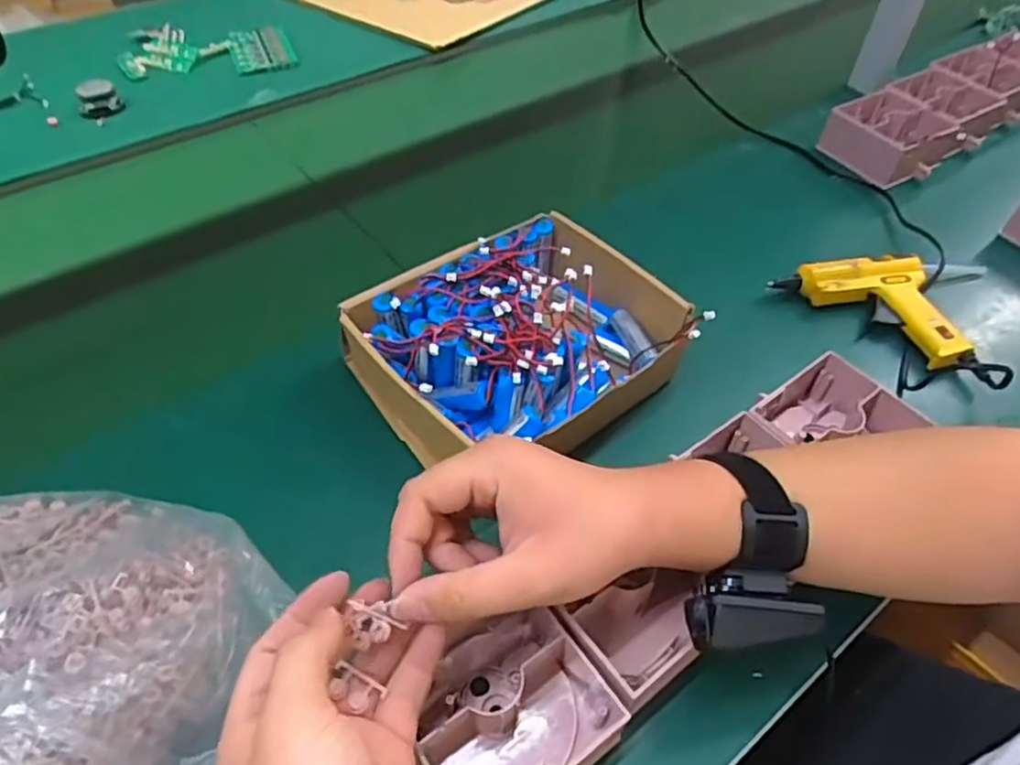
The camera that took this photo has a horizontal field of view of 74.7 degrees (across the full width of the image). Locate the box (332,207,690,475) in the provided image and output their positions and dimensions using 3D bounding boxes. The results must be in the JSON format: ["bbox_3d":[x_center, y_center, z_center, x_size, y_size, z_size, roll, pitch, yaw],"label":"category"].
[{"bbox_3d":[0.017,-0.029,0.541,0.242,0.110,0.185,-29,55,-24],"label":"box"}]

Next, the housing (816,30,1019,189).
[{"bbox_3d":[0.554,-0.353,0.818,0.418,0.068,0.115,-29,55,-24],"label":"housing"}]

